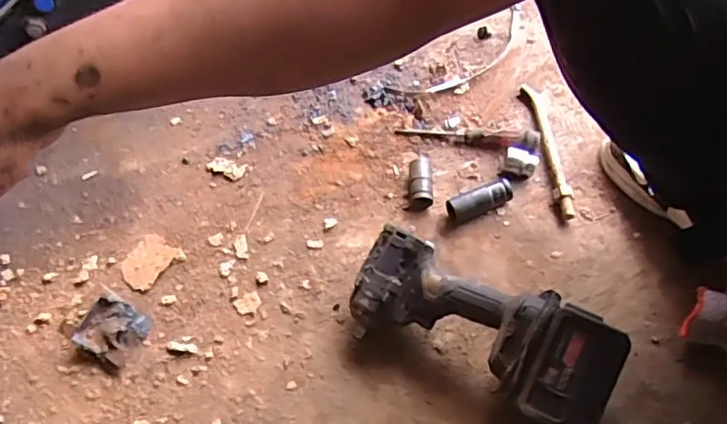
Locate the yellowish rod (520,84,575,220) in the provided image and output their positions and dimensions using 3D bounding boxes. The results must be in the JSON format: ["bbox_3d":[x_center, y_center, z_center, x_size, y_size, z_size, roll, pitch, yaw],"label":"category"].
[{"bbox_3d":[0.241,-0.088,0.767,0.022,0.021,0.221,-4,56,1],"label":"yellowish rod"}]

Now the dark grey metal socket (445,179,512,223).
[{"bbox_3d":[0.147,-0.015,0.732,0.086,0.035,0.026,-21,57,-10],"label":"dark grey metal socket"}]

